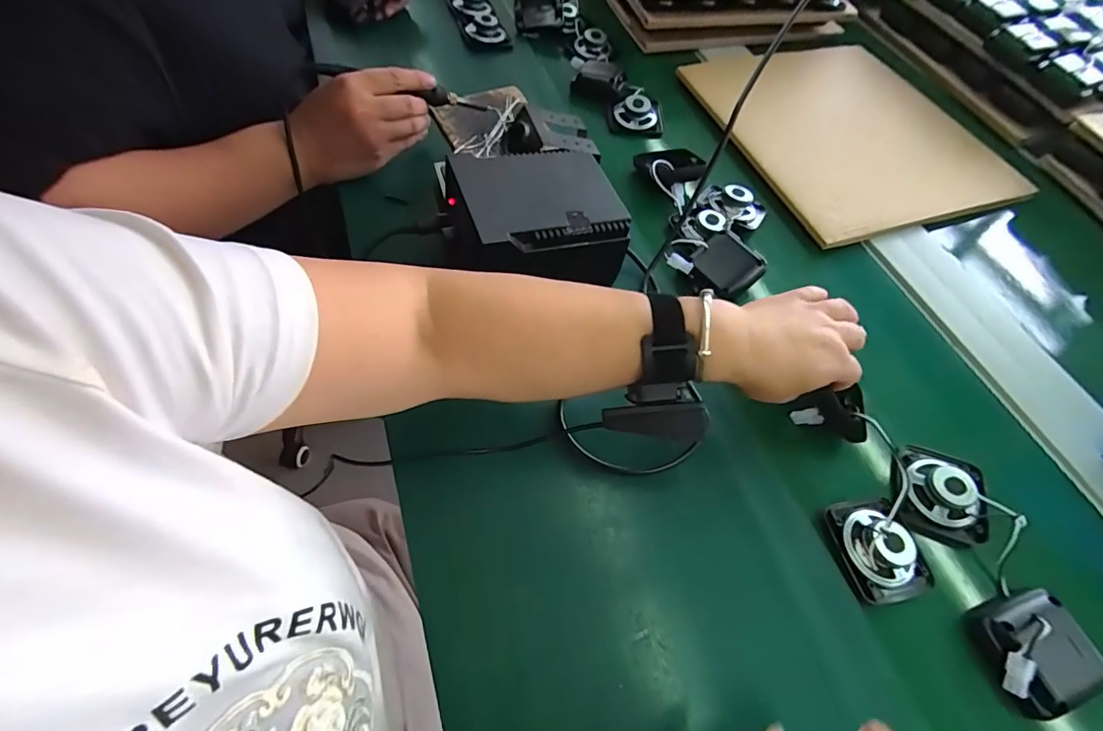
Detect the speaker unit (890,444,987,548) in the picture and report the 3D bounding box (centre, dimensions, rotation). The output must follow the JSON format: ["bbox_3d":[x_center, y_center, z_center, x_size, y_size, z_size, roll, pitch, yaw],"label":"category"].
[{"bbox_3d":[0.317,0.100,0.389,0.063,0.026,0.070,21,61,9],"label":"speaker unit"}]

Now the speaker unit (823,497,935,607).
[{"bbox_3d":[0.249,0.135,0.359,0.059,0.025,0.072,-10,61,-9],"label":"speaker unit"}]

